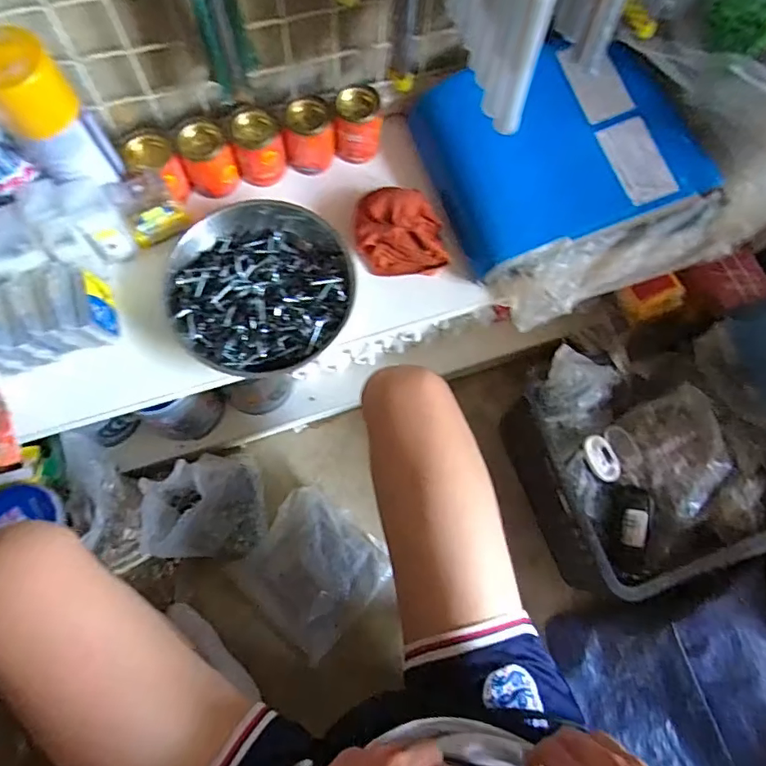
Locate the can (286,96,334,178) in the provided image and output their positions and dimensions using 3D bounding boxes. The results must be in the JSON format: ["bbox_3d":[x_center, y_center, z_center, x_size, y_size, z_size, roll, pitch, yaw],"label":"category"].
[{"bbox_3d":[-0.084,-0.282,0.600,0.055,0.076,0.049,-2,70,-2],"label":"can"}]

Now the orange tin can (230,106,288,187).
[{"bbox_3d":[-0.140,-0.265,0.587,0.052,0.066,0.053,0,70,-1],"label":"orange tin can"}]

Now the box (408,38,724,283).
[{"bbox_3d":[0.202,-0.270,0.582,0.277,0.087,0.218,-19,72,-8],"label":"box"}]

